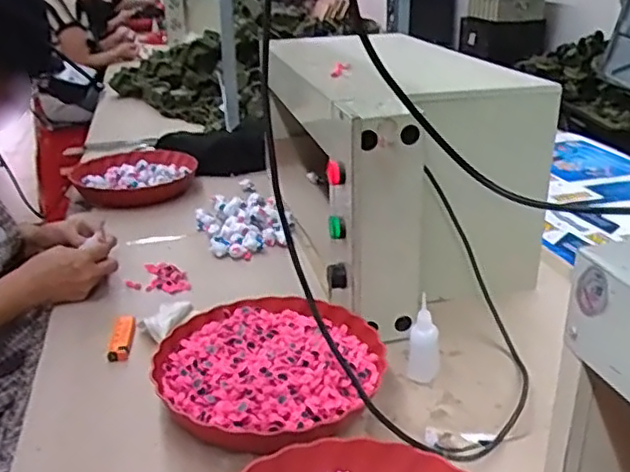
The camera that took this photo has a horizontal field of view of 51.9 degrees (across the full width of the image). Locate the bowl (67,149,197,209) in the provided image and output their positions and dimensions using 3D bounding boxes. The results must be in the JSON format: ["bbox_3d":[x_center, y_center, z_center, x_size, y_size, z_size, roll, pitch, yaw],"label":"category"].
[{"bbox_3d":[-0.378,-0.124,1.366,0.263,0.053,0.294,-10,25,-17],"label":"bowl"}]

